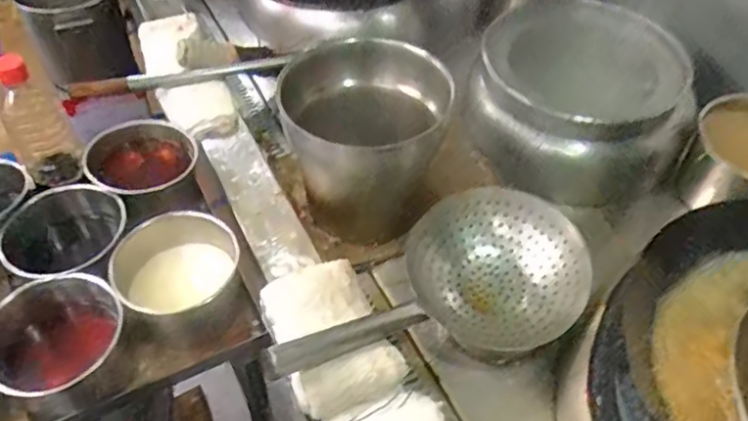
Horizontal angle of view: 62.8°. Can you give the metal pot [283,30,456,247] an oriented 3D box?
[{"bbox_3d":[-0.015,-0.095,0.851,0.198,0.221,0.179,-8,49,-10],"label":"metal pot"}]

